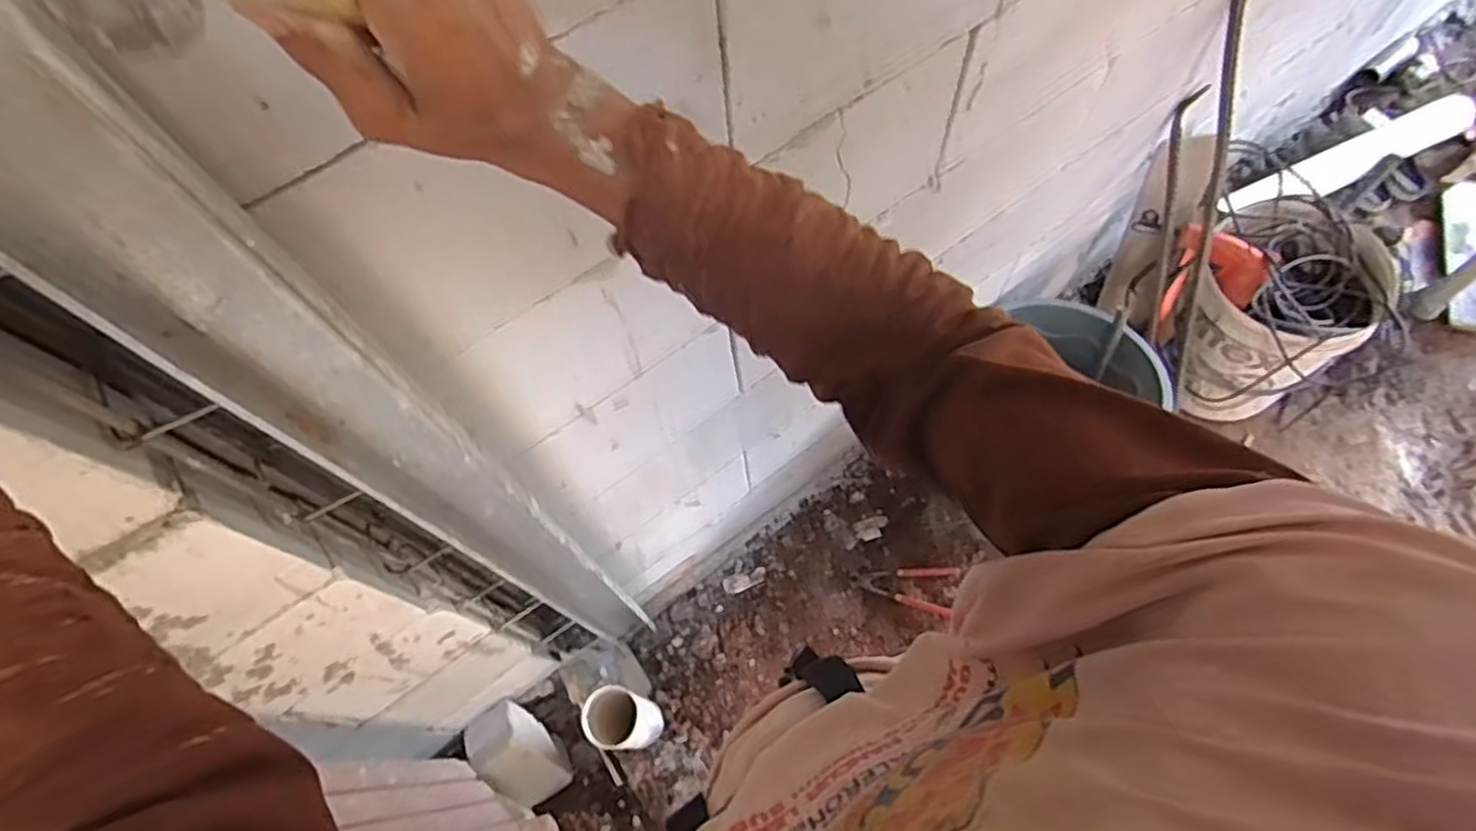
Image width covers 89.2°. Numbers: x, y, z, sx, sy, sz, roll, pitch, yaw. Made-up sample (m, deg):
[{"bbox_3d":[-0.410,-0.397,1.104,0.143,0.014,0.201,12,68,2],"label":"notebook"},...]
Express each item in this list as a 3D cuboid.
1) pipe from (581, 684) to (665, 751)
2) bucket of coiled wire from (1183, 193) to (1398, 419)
[{"bbox_3d":[-0.200,0.536,1.313,0.109,0.213,0.096,17,67,10],"label":"pipe"},{"bbox_3d":[1.030,-0.203,1.487,0.300,0.337,0.305,-1,65,2],"label":"bucket of coiled wire"}]

